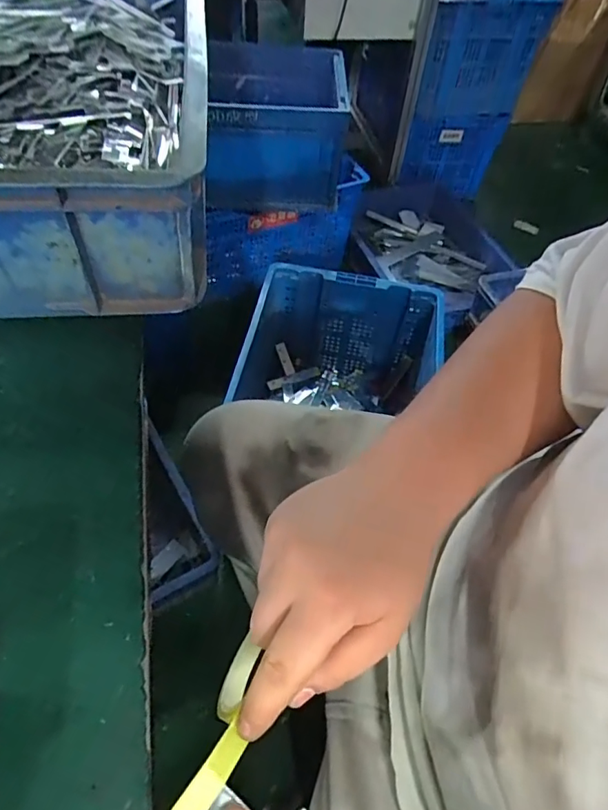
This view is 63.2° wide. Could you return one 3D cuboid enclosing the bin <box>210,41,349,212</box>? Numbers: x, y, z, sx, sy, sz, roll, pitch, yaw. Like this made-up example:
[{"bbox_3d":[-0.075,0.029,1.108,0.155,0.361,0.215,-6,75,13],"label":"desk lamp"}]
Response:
[{"bbox_3d":[-0.089,-0.729,1.294,0.367,0.254,0.416,4,54,-2],"label":"bin"}]

